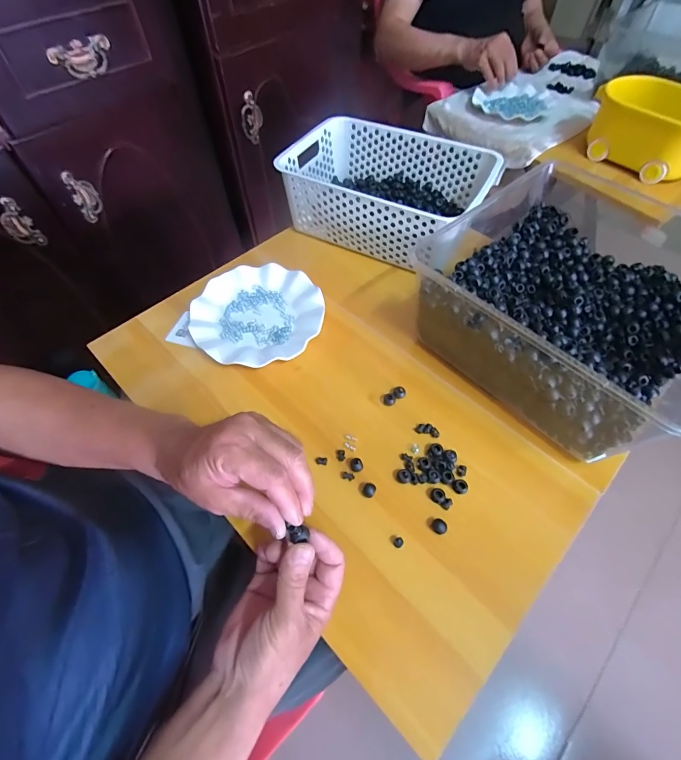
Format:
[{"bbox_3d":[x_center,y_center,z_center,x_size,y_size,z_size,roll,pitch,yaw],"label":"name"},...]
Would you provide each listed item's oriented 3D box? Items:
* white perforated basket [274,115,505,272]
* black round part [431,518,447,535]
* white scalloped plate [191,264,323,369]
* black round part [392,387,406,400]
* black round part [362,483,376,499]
[{"bbox_3d":[0.075,-0.312,0.619,0.307,0.104,0.208,25,61,15],"label":"white perforated basket"},{"bbox_3d":[0.101,0.149,0.381,0.015,0.009,0.014,0,57,0],"label":"black round part"},{"bbox_3d":[-0.118,-0.094,0.534,0.181,0.022,0.174,0,57,0],"label":"white scalloped plate"},{"bbox_3d":[0.074,0.016,0.471,0.016,0.012,0.013,-15,58,-10],"label":"black round part"},{"bbox_3d":[0.031,0.119,0.403,0.014,0.009,0.014,0,57,0],"label":"black round part"}]

